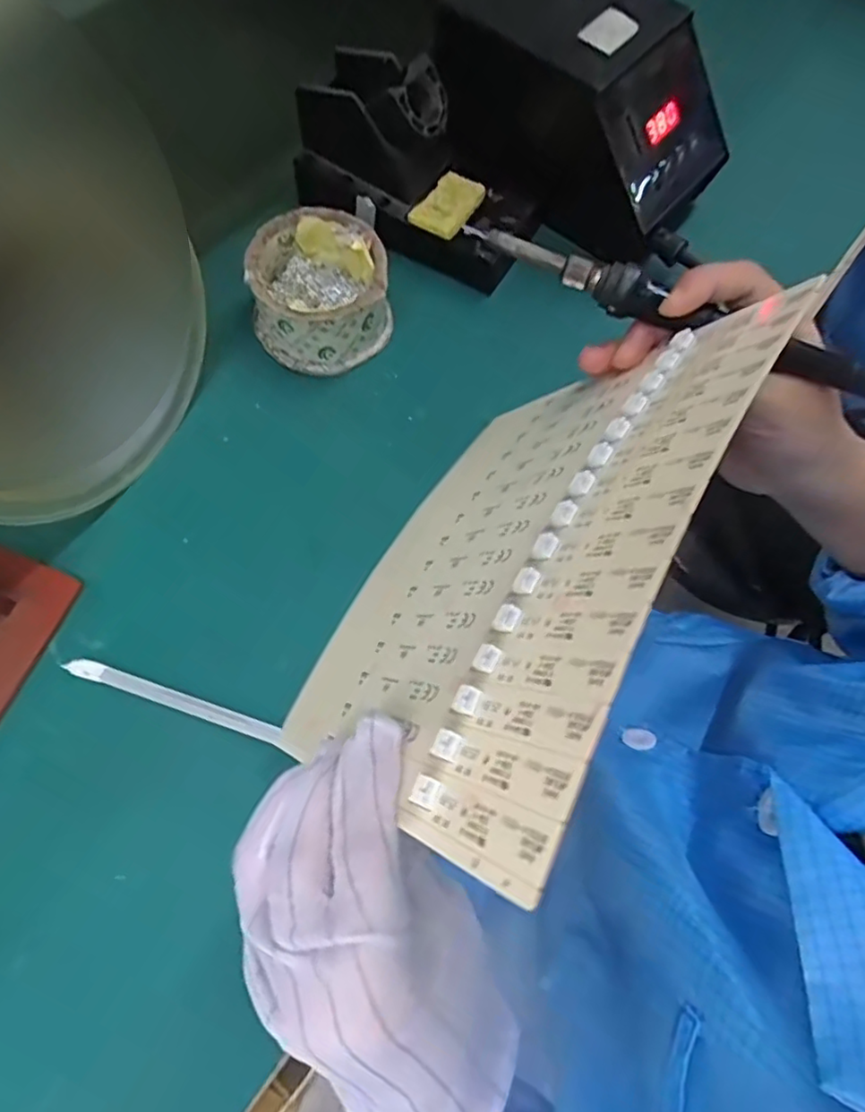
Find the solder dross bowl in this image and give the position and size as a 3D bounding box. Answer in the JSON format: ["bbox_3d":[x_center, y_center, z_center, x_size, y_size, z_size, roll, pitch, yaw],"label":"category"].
[{"bbox_3d":[-0.074,-0.172,0.400,0.088,0.056,0.082,0,68,0],"label":"solder dross bowl"}]

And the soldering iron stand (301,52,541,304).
[{"bbox_3d":[-0.010,-0.274,0.425,0.162,0.093,0.081,25,70,10],"label":"soldering iron stand"}]

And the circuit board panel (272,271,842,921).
[{"bbox_3d":[0.026,-0.004,0.259,0.009,0.195,0.220,41,68,-21],"label":"circuit board panel"}]

